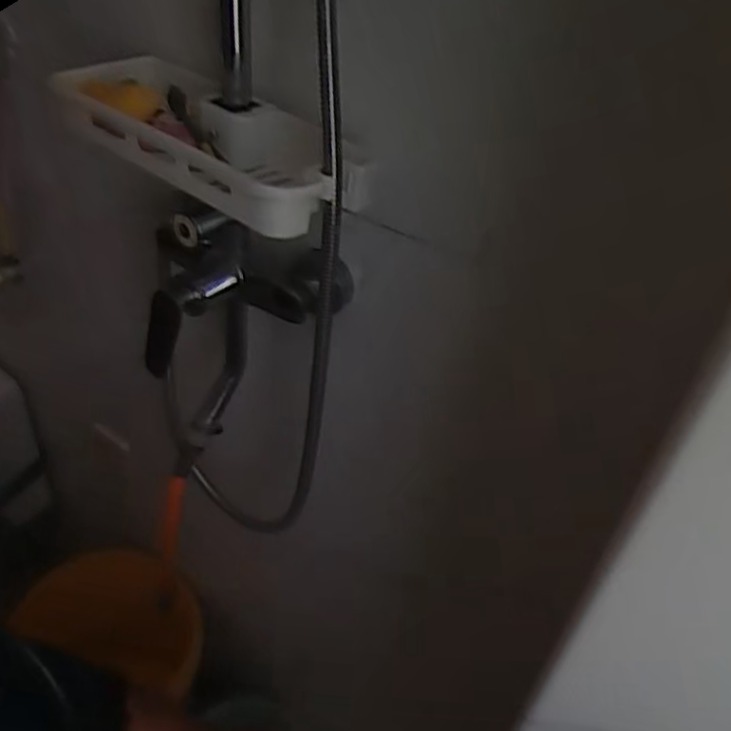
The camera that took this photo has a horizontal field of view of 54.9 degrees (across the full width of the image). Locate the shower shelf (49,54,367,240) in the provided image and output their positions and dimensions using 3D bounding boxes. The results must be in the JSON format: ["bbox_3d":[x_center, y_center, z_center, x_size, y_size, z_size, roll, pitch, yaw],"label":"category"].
[{"bbox_3d":[-0.118,-0.174,0.544,0.252,0.043,0.102,32,46,26],"label":"shower shelf"}]

